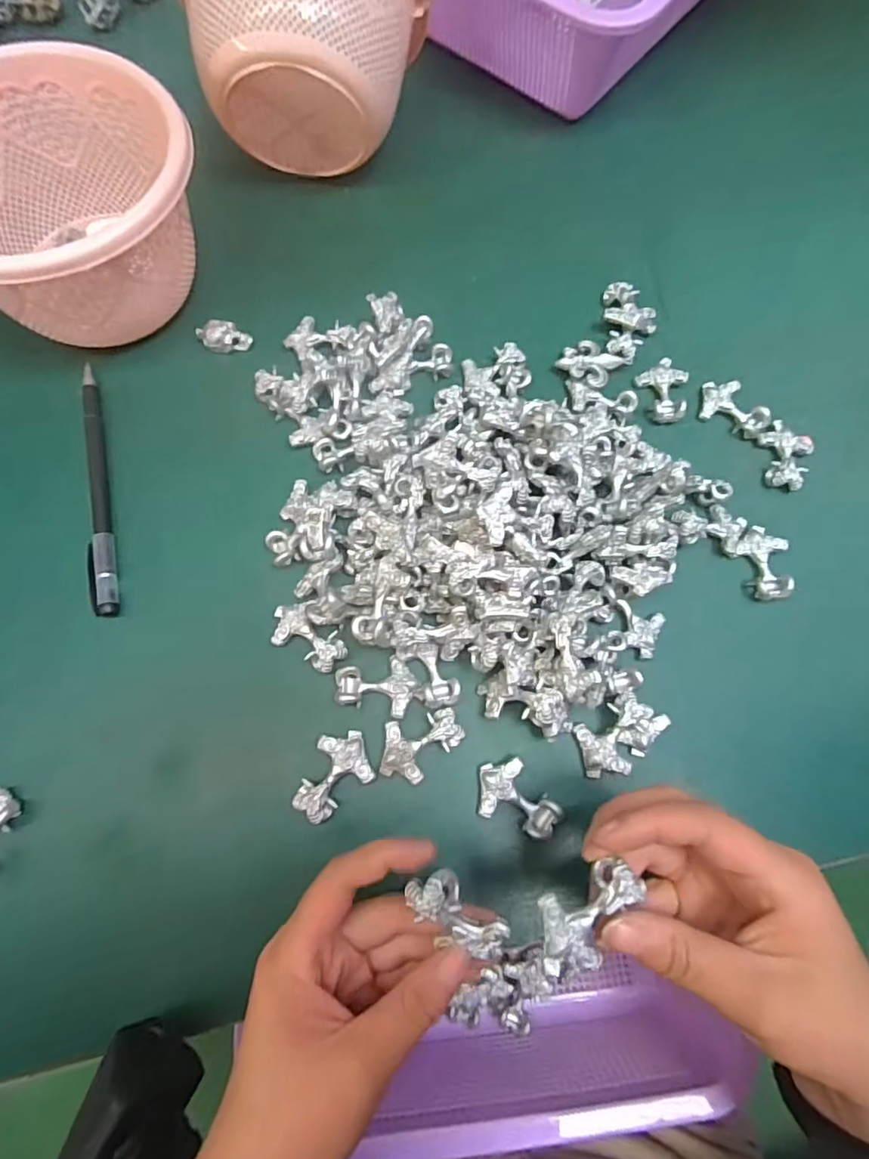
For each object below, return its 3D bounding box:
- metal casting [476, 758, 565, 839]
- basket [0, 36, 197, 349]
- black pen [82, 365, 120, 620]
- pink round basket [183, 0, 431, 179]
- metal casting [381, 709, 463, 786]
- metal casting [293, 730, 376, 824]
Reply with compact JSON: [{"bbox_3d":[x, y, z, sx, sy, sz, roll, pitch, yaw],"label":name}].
[{"bbox_3d":[0.040,0.102,0.266,0.039,0.011,0.028,22,74,5],"label":"metal casting"},{"bbox_3d":[-0.199,-0.203,0.311,0.142,0.079,0.133,0,73,-2],"label":"basket"},{"bbox_3d":[-0.185,-0.051,0.309,0.012,0.009,0.149,-13,74,-6],"label":"black pen"},{"bbox_3d":[-0.077,-0.316,0.324,0.137,0.129,0.086,2,73,-1],"label":"pink round basket"},{"bbox_3d":[-0.006,0.081,0.272,0.041,0.011,0.029,-13,74,-5],"label":"metal casting"},{"bbox_3d":[-0.048,0.091,0.266,0.040,0.012,0.029,-37,78,-12],"label":"metal casting"}]

